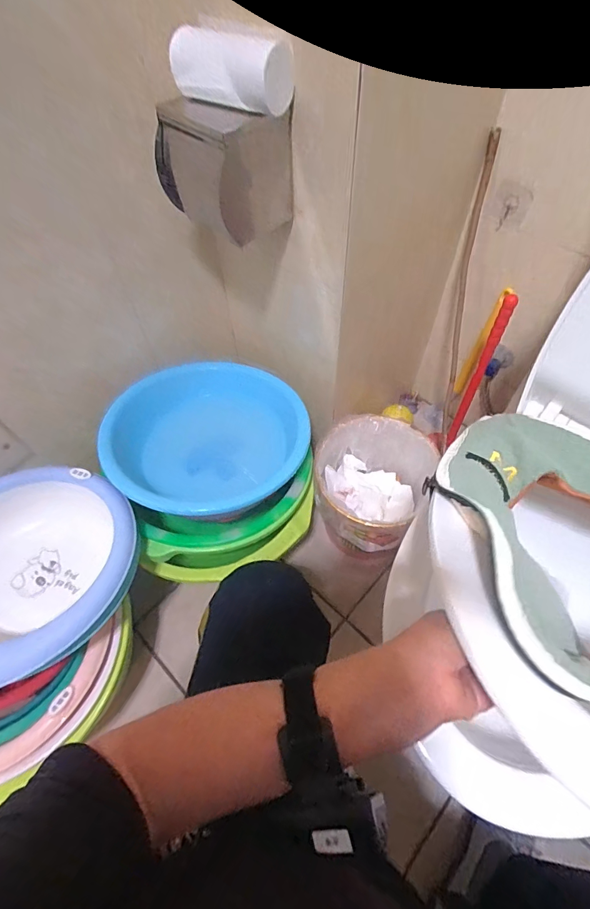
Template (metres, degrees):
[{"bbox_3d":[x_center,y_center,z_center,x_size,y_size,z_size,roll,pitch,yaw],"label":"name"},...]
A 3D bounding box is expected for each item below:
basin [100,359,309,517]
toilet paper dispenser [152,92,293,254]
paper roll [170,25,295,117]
[{"bbox_3d":[-0.155,-0.033,0.744,0.313,0.129,0.290,-6,58,-3],"label":"basin"},{"bbox_3d":[-0.092,-0.364,0.532,0.149,0.126,0.108,39,66,23],"label":"toilet paper dispenser"},{"bbox_3d":[-0.071,-0.417,0.451,0.132,0.066,0.053,29,62,18],"label":"paper roll"}]

